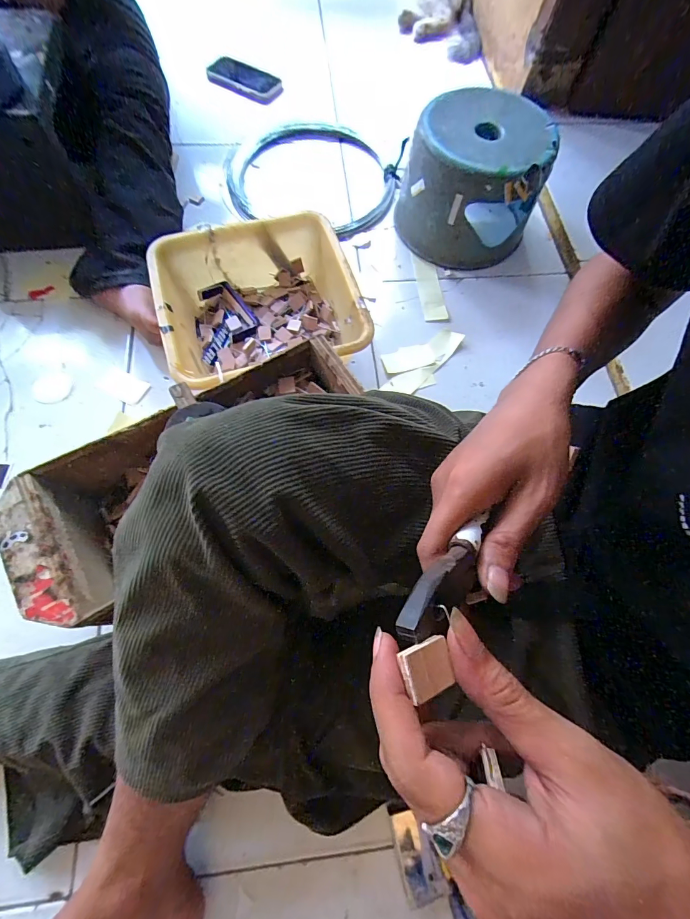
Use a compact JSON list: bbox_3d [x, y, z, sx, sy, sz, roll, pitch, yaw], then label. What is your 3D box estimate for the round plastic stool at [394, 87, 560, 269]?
[{"bbox_3d":[0.226,-0.492,0.704,0.228,0.194,0.212,1,69,-2],"label":"round plastic stool"}]

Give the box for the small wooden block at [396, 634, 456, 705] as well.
[{"bbox_3d":[0.035,0.088,0.164,0.024,0.004,0.020,-5,70,-31],"label":"small wooden block"}]

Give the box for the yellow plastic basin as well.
[{"bbox_3d":[-0.122,-0.210,0.591,0.270,0.128,0.261,-17,70,-9],"label":"yellow plastic basin"}]

